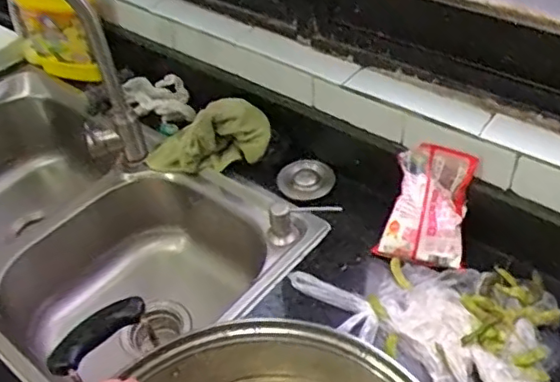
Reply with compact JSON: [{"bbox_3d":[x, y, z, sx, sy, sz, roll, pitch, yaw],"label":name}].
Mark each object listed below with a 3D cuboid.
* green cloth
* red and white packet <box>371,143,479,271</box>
[{"bbox_3d":[-0.112,-0.078,0.938,0.215,0.087,0.059,-19,37,27],"label":"green cloth"},{"bbox_3d":[0.192,0.019,0.768,0.101,0.028,0.149,12,89,11],"label":"red and white packet"}]

